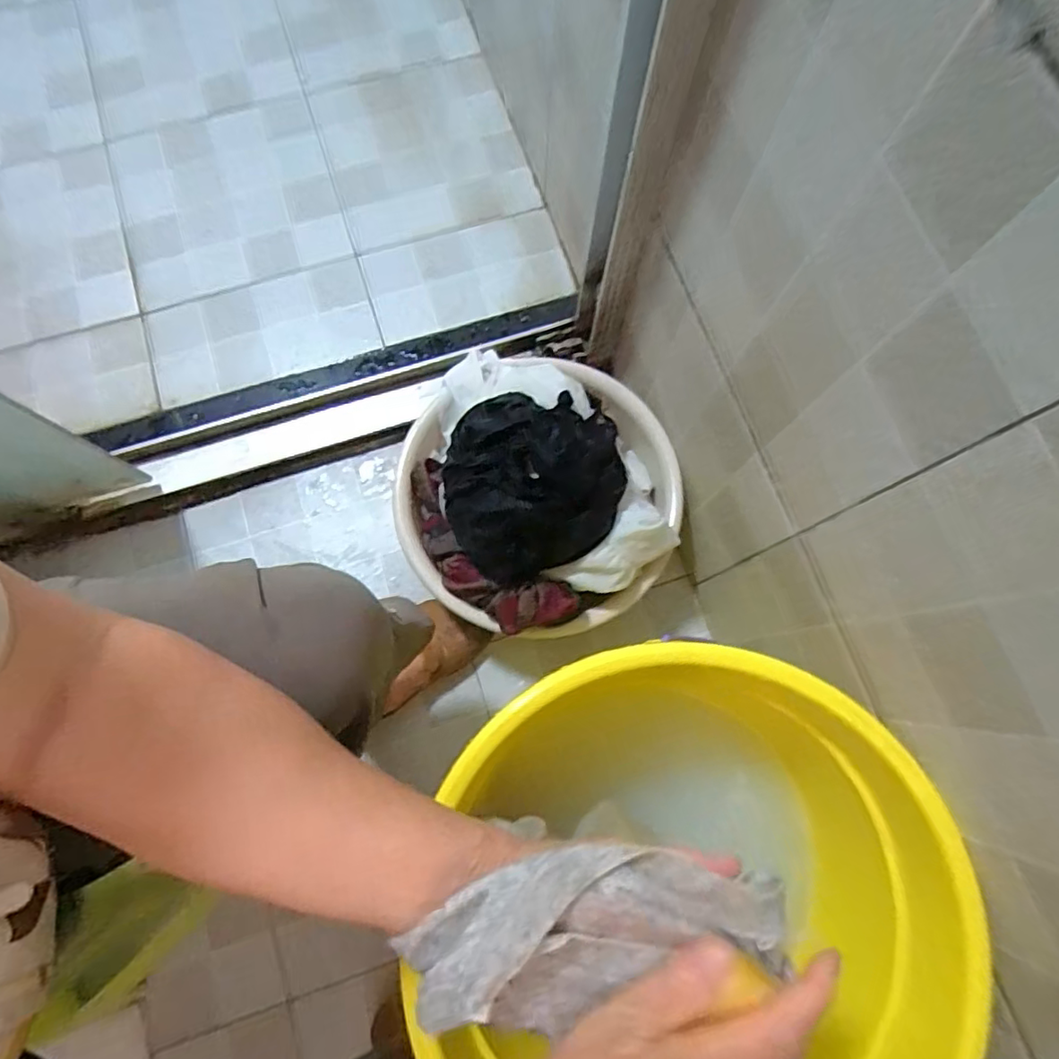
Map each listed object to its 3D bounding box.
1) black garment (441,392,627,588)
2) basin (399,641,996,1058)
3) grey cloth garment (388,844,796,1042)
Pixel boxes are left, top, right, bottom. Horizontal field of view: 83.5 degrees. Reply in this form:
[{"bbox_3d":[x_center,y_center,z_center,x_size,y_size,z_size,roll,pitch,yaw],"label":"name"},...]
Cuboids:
[{"bbox_3d":[0.008,-0.049,0.587,0.177,0.077,0.177,0,76,-1],"label":"black garment"},{"bbox_3d":[0.103,0.279,0.456,0.363,0.173,0.338,0,76,-1],"label":"basin"},{"bbox_3d":[0.034,0.181,0.264,0.169,0.033,0.072,-2,76,-11],"label":"grey cloth garment"}]

